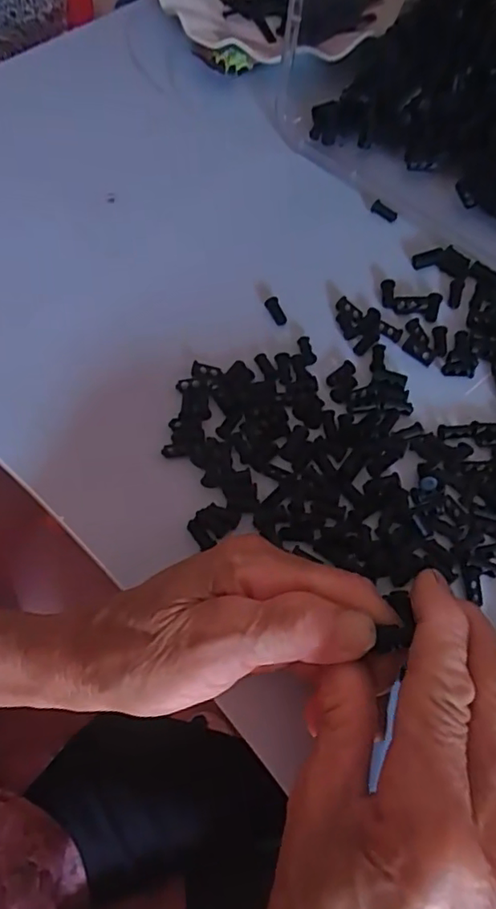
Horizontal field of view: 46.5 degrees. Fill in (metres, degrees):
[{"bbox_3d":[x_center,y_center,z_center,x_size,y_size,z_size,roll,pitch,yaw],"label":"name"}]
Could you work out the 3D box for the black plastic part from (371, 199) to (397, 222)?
[{"bbox_3d":[0.085,-0.151,0.360,0.008,0.004,0.019,-41,71,-18],"label":"black plastic part"}]

